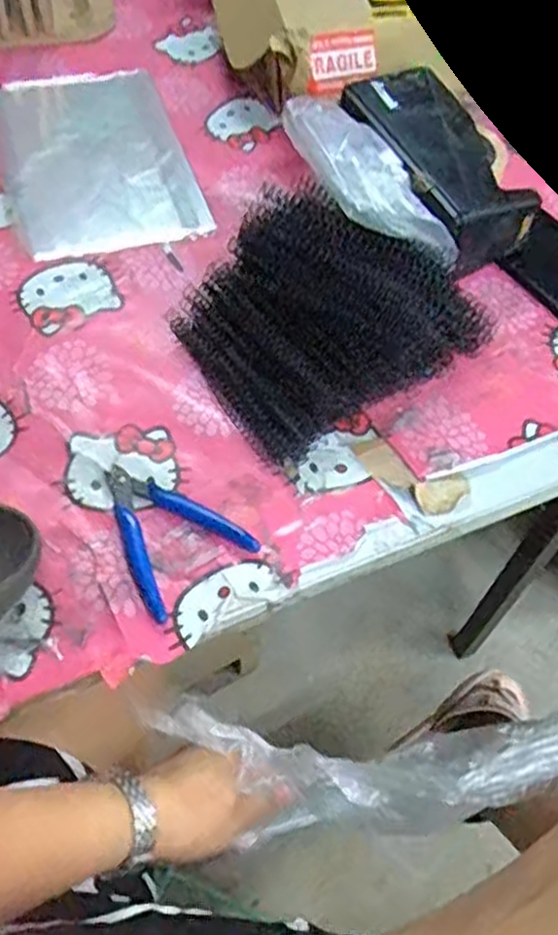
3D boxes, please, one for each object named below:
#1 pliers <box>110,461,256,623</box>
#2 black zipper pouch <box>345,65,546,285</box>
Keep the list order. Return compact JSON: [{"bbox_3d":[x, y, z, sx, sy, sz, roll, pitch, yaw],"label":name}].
[{"bbox_3d":[-0.081,0.040,0.523,0.084,0.006,0.113,-34,67,-20],"label":"pliers"},{"bbox_3d":[0.136,-0.262,0.667,0.106,0.077,0.197,-25,64,-16],"label":"black zipper pouch"}]

